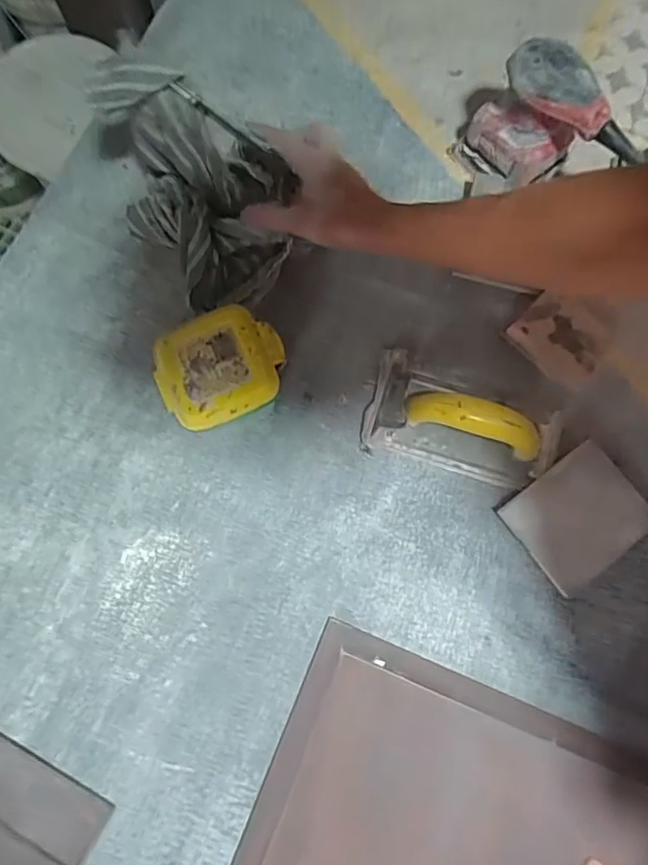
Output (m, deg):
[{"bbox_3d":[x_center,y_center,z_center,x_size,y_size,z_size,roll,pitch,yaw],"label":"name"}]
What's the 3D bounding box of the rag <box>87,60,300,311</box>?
[{"bbox_3d":[-0.112,-0.237,0.517,0.162,0.130,0.191,-18,77,-6],"label":"rag"}]

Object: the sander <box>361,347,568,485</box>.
[{"bbox_3d":[0.142,-0.017,0.520,0.193,0.058,0.111,14,76,2],"label":"sander"}]

